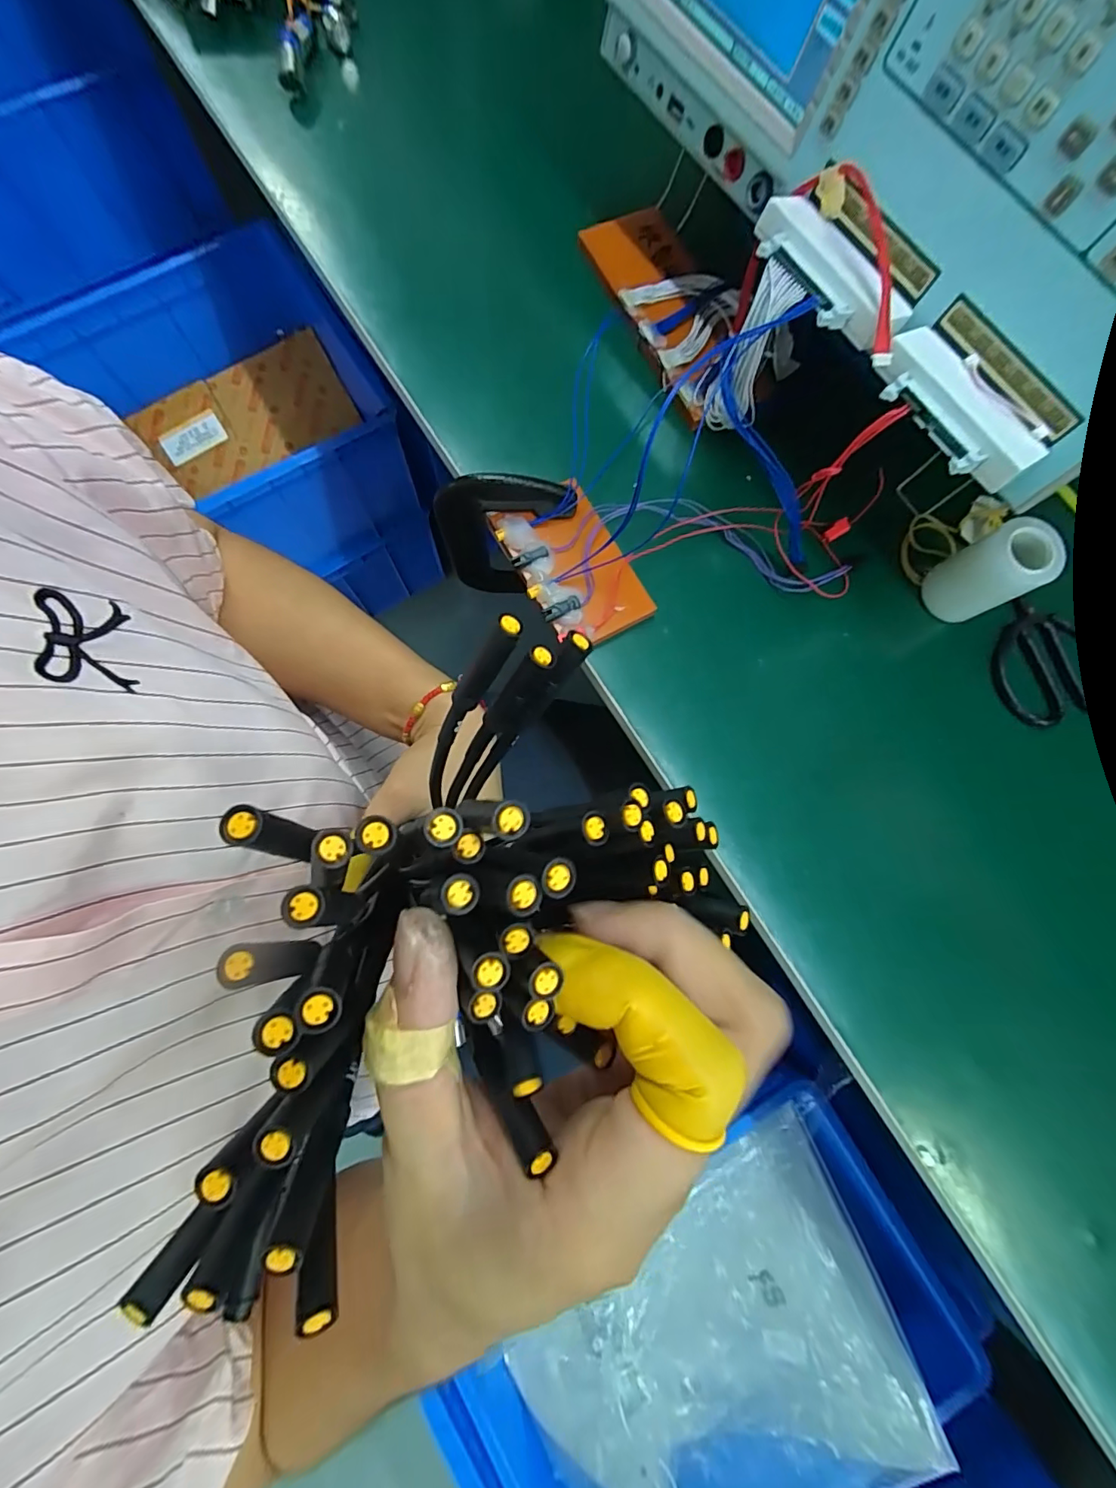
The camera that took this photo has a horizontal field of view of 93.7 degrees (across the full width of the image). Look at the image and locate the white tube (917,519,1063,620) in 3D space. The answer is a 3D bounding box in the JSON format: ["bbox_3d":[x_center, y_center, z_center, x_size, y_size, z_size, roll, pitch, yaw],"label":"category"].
[{"bbox_3d":[0.295,-0.116,0.357,0.037,0.071,0.044,-28,80,-7],"label":"white tube"}]

